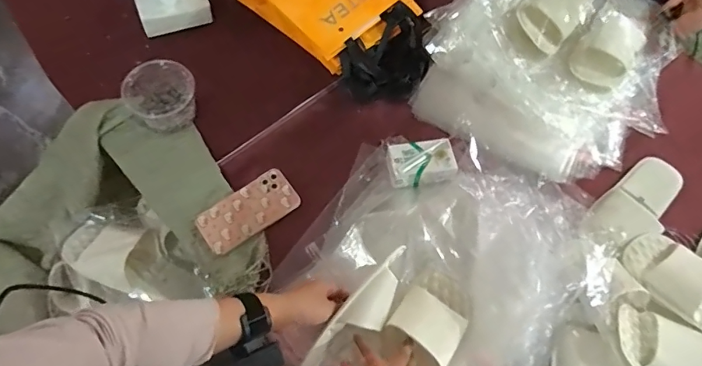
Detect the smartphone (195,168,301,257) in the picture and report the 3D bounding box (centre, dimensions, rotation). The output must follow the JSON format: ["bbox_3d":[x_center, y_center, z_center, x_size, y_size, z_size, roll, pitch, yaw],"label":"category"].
[{"bbox_3d":[-0.172,0.047,0.760,0.164,0.009,0.082,-33,73,-16],"label":"smartphone"}]

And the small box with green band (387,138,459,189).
[{"bbox_3d":[0.119,-0.035,0.781,0.111,0.039,0.071,-10,68,-7],"label":"small box with green band"}]

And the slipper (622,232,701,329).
[{"bbox_3d":[0.528,0.179,0.673,0.107,0.077,0.244,-36,73,-17],"label":"slipper"}]

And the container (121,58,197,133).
[{"bbox_3d":[-0.329,-0.151,0.788,0.111,0.097,0.105,1,67,-3],"label":"container"}]

